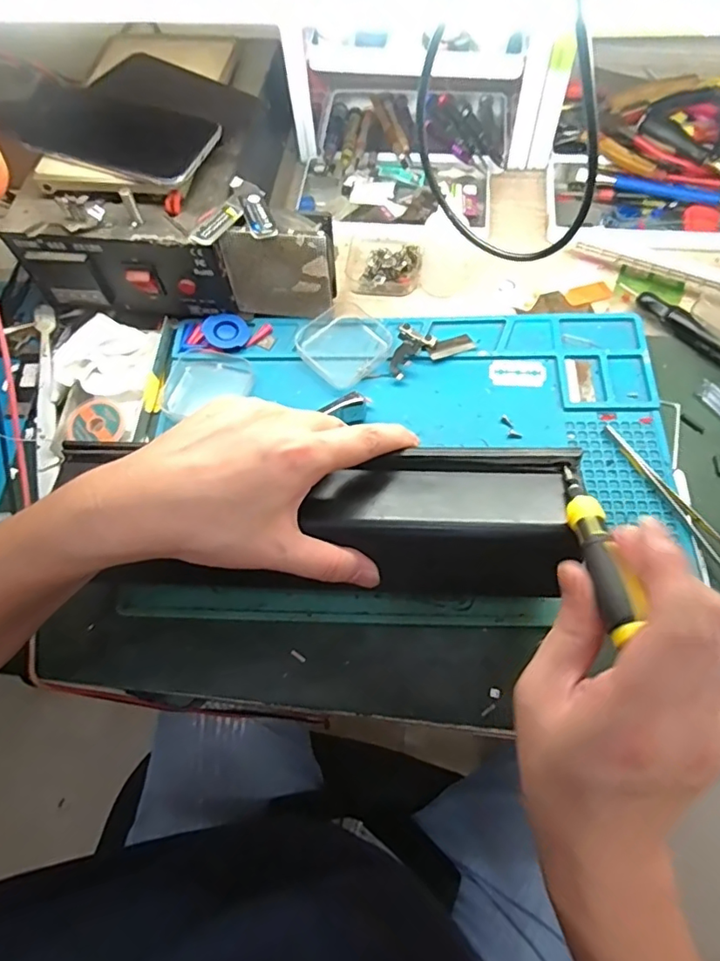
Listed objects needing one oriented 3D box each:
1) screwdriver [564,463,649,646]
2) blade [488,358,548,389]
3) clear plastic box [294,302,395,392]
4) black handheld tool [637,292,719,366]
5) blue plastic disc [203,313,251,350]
[{"bbox_3d":[0.112,0.027,0.263,0.016,0.014,0.106,-1,43,2],"label":"screwdriver"},{"bbox_3d":[0.124,-0.084,0.431,0.043,0.004,0.025,11,70,7],"label":"blade"},{"bbox_3d":[-0.010,-0.111,0.445,0.066,0.014,0.065,-40,69,-15],"label":"clear plastic box"},{"bbox_3d":[0.270,-0.108,0.426,0.011,0.017,0.123,-40,69,-15],"label":"black handheld tool"},{"bbox_3d":[-0.111,-0.124,0.454,0.037,0.006,0.034,1,75,-6],"label":"blue plastic disc"}]

